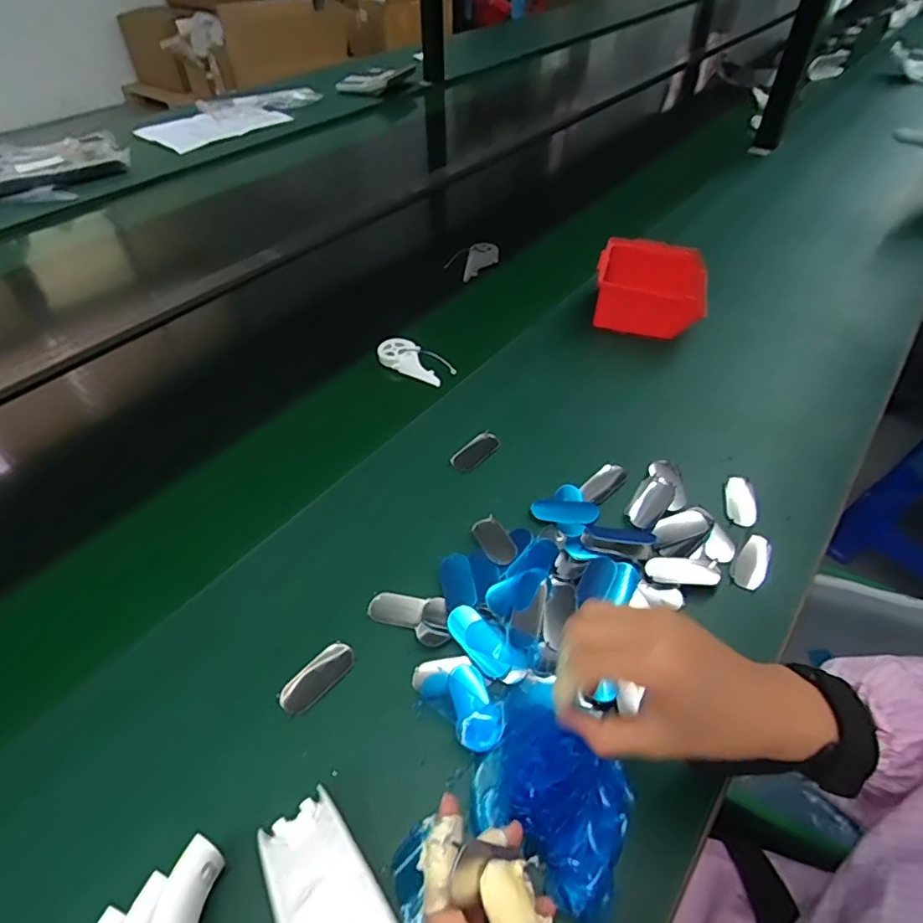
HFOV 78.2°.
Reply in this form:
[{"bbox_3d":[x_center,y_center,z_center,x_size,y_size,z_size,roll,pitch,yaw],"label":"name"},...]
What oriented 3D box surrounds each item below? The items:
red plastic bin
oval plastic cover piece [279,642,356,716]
[{"bbox_3d":[0.237,-0.218,0.715,0.132,0.064,0.124,9,46,9],"label":"red plastic bin"},{"bbox_3d":[-0.105,0.155,0.413,0.026,0.004,0.059,31,53,27],"label":"oval plastic cover piece"}]

